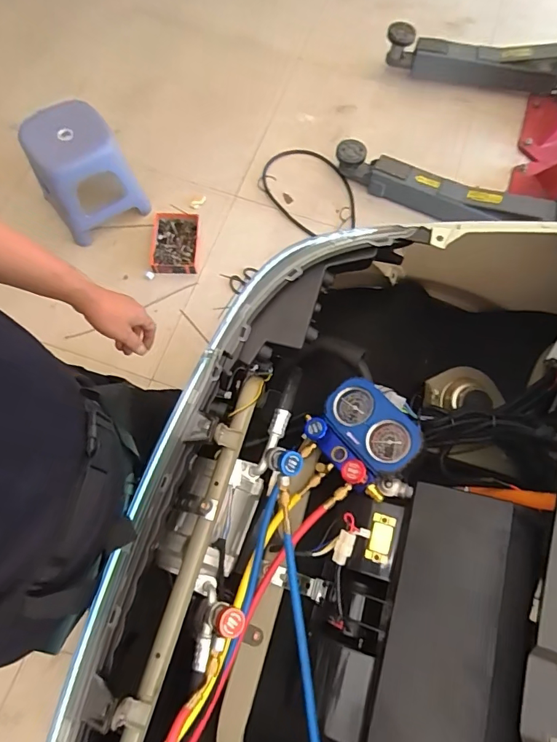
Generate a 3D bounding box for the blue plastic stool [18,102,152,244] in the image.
[{"bbox_3d":[-0.640,-0.666,1.485,0.289,0.306,0.297,-29,75,-12],"label":"blue plastic stool"}]

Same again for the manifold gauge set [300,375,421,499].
[{"bbox_3d":[0.126,0.097,0.665,0.131,0.070,0.151,-43,59,-10],"label":"manifold gauge set"}]

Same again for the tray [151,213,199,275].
[{"bbox_3d":[-0.372,-0.459,1.624,0.165,0.035,0.240,0,71,-3],"label":"tray"}]

